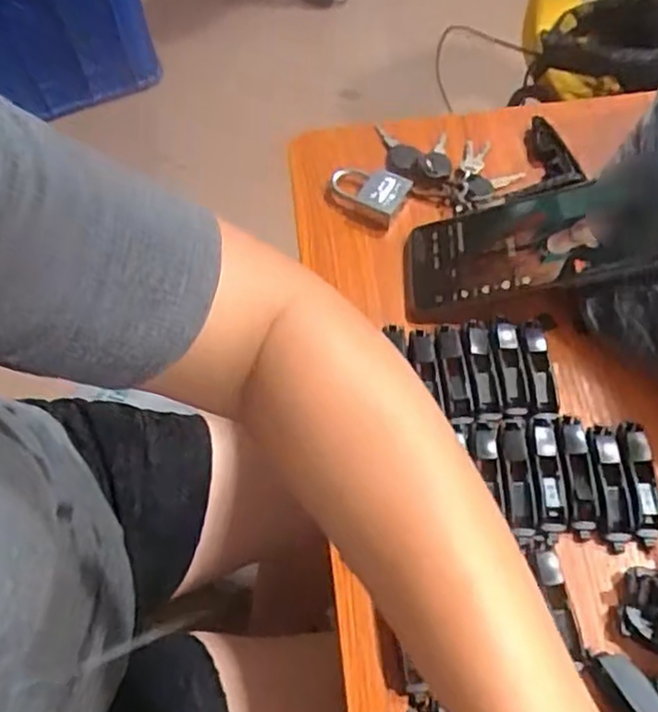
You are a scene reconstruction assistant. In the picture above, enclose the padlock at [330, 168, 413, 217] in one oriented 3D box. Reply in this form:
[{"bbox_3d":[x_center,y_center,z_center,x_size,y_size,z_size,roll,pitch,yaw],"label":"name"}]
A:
[{"bbox_3d":[0.031,-0.131,0.540,0.061,0.011,0.037,24,76,27],"label":"padlock"}]

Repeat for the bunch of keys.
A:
[{"bbox_3d":[0.094,-0.161,0.562,0.075,0.022,0.107,-38,67,-17],"label":"bunch of keys"}]

